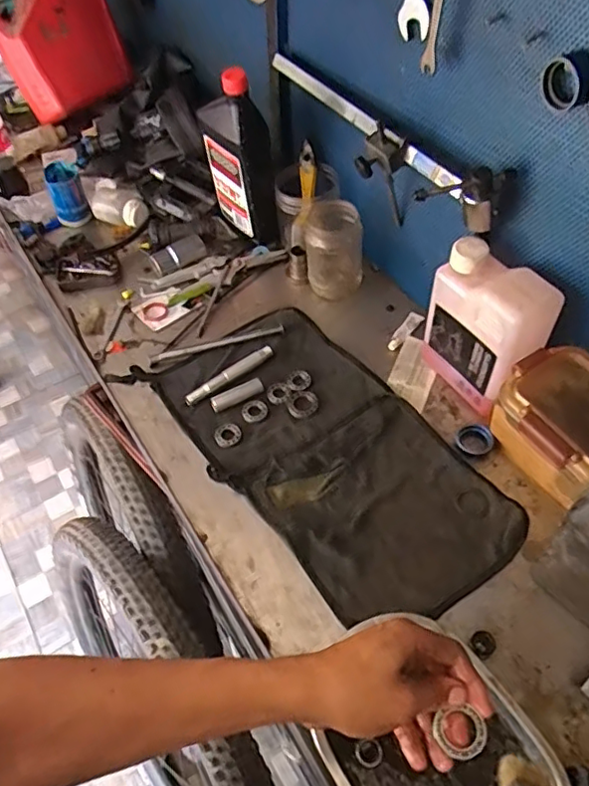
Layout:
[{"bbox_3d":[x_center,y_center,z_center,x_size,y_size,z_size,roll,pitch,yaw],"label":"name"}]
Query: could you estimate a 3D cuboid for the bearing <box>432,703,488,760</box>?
[{"bbox_3d":[0.120,0.245,0.422,0.034,0.010,0.033,-1,52,2],"label":"bearing"}]

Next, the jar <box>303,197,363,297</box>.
[{"bbox_3d":[0.054,-0.197,0.800,0.075,0.118,0.073,-1,52,2],"label":"jar"}]

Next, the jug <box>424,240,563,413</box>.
[{"bbox_3d":[0.213,-0.062,0.649,0.069,0.181,0.133,-22,54,-15],"label":"jug"}]

